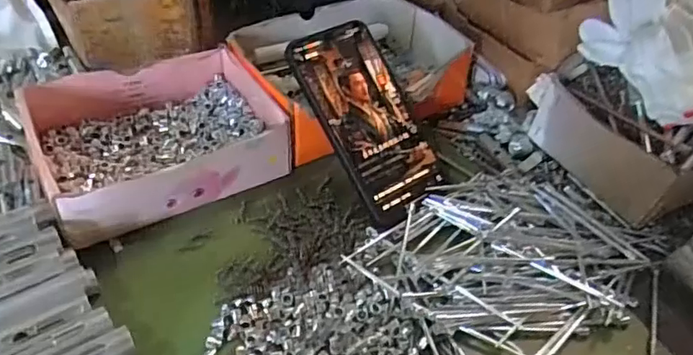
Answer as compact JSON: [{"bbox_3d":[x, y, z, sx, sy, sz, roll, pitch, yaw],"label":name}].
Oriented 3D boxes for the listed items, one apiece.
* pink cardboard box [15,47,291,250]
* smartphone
[{"bbox_3d":[-0.150,-0.034,0.449,0.183,0.068,0.141,-24,50,-21],"label":"pink cardboard box"},{"bbox_3d":[0.019,-0.047,0.437,0.077,0.008,0.159,-24,85,-25],"label":"smartphone"}]

